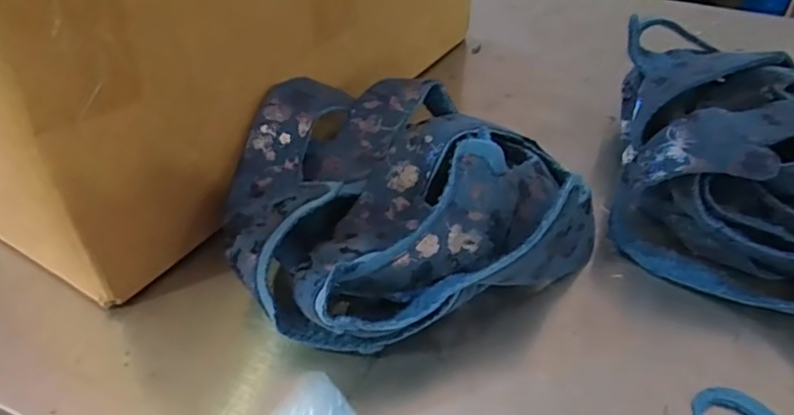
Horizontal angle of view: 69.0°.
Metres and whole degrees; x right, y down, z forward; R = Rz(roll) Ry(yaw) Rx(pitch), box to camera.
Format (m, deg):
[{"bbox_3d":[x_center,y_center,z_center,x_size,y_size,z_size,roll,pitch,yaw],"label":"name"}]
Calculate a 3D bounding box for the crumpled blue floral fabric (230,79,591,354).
[{"bbox_3d":[0.004,-0.011,0.398,0.241,0.078,0.197,-20,45,-23],"label":"crumpled blue floral fabric"}]

